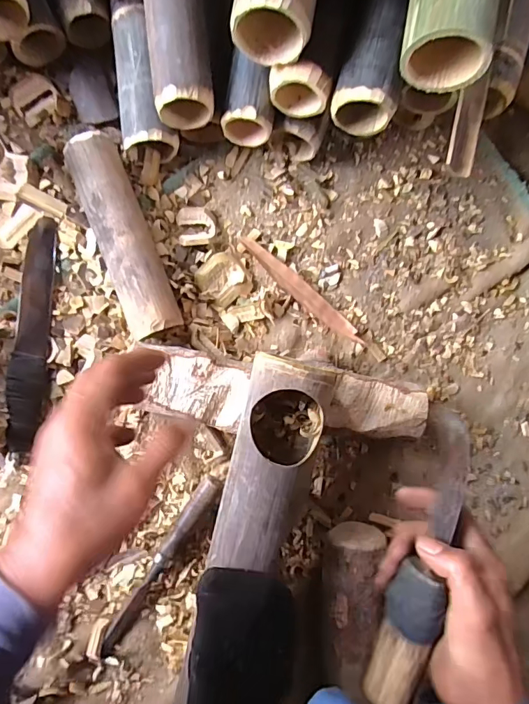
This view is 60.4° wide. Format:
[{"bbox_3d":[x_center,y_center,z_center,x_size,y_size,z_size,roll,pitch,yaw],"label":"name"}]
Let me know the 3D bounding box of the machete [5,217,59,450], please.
[{"bbox_3d":[-0.257,-0.021,0.501,0.039,0.021,0.254,2,87,-8],"label":"machete"}]

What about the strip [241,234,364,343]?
[{"bbox_3d":[0.046,-0.072,0.552,0.185,0.008,0.023,41,89,-4],"label":"strip"}]

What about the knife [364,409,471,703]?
[{"bbox_3d":[0.126,0.166,0.359,0.028,0.039,0.234,17,86,-6],"label":"knife"}]

